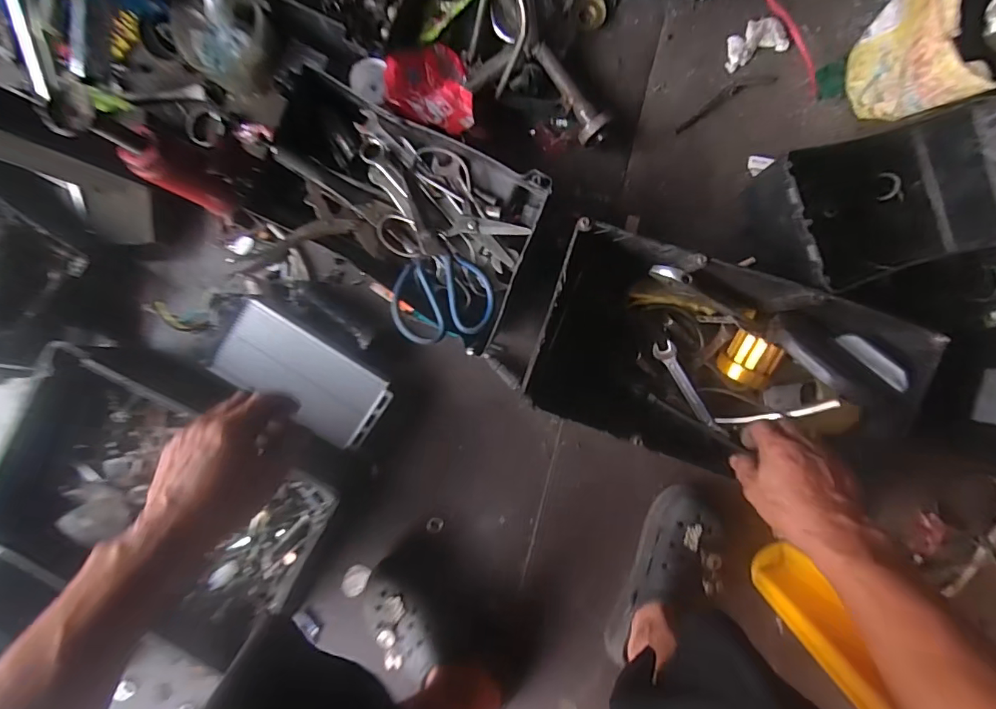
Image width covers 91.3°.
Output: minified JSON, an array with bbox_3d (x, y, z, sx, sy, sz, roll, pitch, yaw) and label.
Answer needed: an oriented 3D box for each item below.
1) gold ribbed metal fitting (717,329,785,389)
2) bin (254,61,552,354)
[{"bbox_3d":[0.299,0.007,0.581,0.048,0.050,0.058,29,92,3],"label":"gold ribbed metal fitting"},{"bbox_3d":[-0.130,-0.180,0.626,0.359,0.090,0.245,26,92,3],"label":"bin"}]

